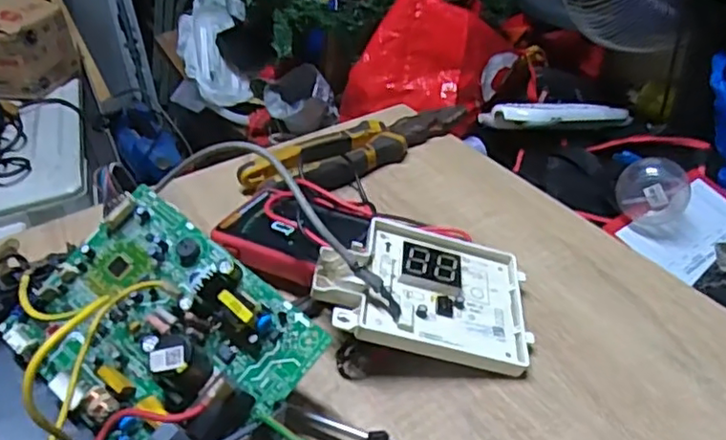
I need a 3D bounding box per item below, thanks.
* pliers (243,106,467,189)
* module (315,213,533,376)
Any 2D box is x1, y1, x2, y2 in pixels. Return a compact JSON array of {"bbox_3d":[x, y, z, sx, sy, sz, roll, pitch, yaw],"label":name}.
[{"bbox_3d":[0.000,-0.070,0.583,0.227,0.026,0.070,-27,42,-28],"label":"pliers"},{"bbox_3d":[0.040,0.041,0.400,0.135,0.019,0.096,15,46,-6],"label":"module"}]

